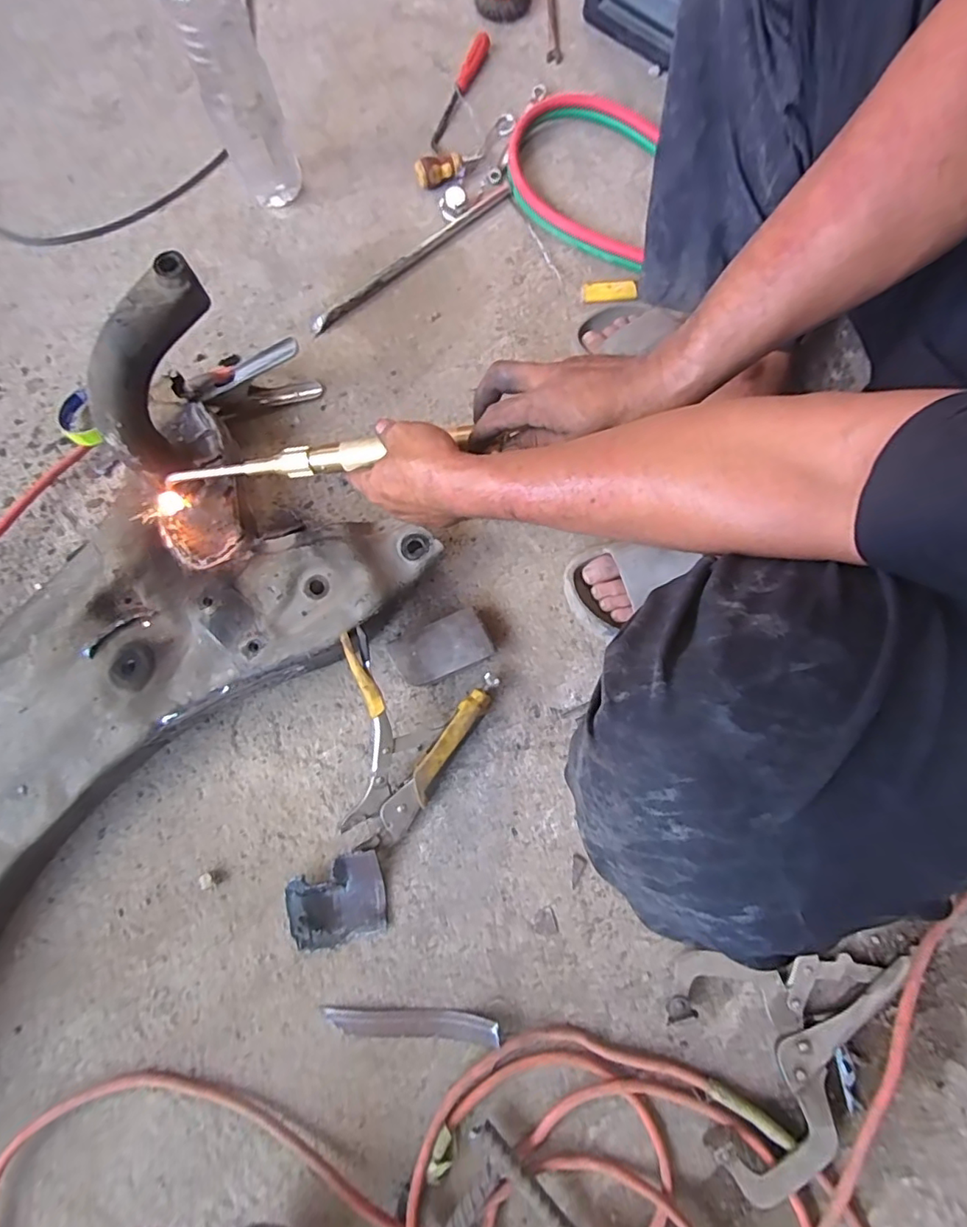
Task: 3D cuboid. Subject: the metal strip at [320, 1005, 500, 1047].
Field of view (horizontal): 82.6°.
[{"bbox_3d":[-0.070,0.392,0.522,0.167,0.020,0.025,-1,78,0],"label":"metal strip"}]

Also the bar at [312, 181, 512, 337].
[{"bbox_3d":[-0.091,-0.469,0.720,0.329,0.013,0.020,-39,81,-7],"label":"bar"}]

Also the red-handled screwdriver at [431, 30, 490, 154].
[{"bbox_3d":[-0.036,-0.734,0.768,0.023,0.027,0.179,22,79,5],"label":"red-handled screwdriver"}]

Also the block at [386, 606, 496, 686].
[{"bbox_3d":[-0.045,0.039,0.600,0.102,0.029,0.058,-25,79,-5],"label":"block"}]

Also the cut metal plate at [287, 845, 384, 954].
[{"bbox_3d":[-0.148,0.289,0.548,0.102,0.027,0.079,-18,79,-3],"label":"cut metal plate"}]

